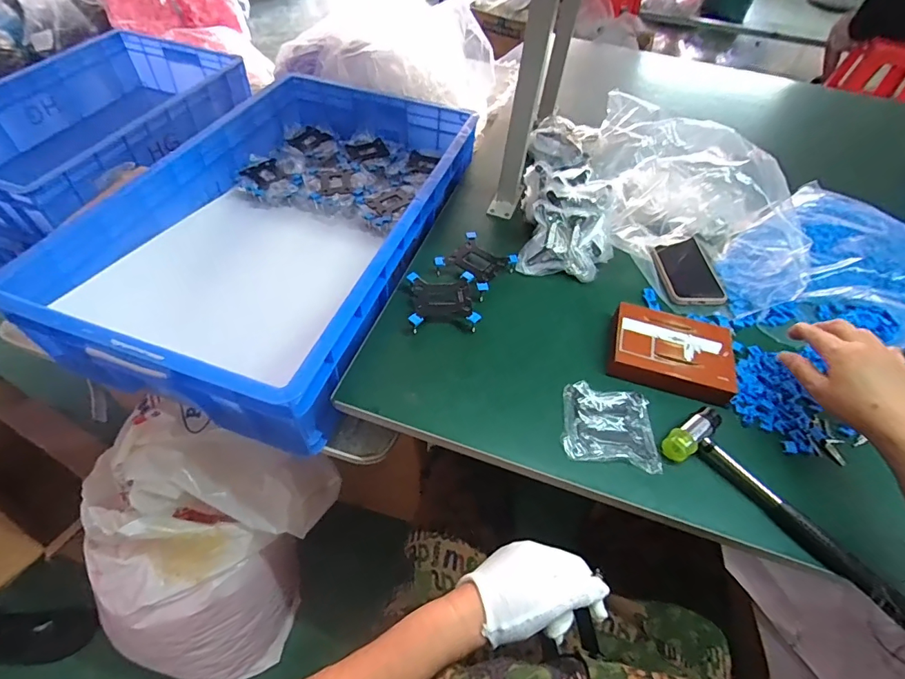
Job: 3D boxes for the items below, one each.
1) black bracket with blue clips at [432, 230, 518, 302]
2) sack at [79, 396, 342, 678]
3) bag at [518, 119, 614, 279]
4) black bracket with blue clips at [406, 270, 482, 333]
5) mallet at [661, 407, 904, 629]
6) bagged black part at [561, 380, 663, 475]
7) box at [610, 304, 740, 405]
[{"bbox_3d":[0.033,-0.106,0.638,0.086,0.032,0.085,35,59,20],"label":"black bracket with blue clips"},{"bbox_3d":[-0.424,0.413,0.828,0.362,0.519,0.341,13,54,6],"label":"sack"},{"bbox_3d":[0.181,-0.250,0.728,0.123,0.072,0.356,8,54,2],"label":"bag"},{"bbox_3d":[-0.013,-0.049,0.592,0.084,0.028,0.083,-2,54,-6],"label":"black bracket with blue clips"},{"bbox_3d":[0.330,0.164,0.452,0.239,0.025,0.063,40,61,23],"label":"mallet"},{"bbox_3d":[0.176,0.094,0.506,0.100,0.009,0.094,10,54,3],"label":"bagged black part"},{"bbox_3d":[0.268,0.013,0.557,0.143,0.029,0.109,16,54,8],"label":"box"}]

